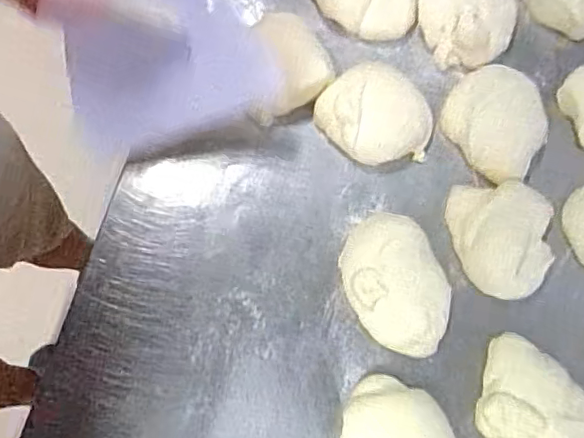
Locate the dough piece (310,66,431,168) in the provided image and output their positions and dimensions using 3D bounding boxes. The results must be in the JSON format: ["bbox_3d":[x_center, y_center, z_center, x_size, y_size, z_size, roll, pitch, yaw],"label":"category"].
[{"bbox_3d":[0.087,-0.104,0.563,0.109,0.040,0.095,42,82,4],"label":"dough piece"}]

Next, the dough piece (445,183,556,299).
[{"bbox_3d":[0.201,0.018,0.531,0.095,0.047,0.109,-2,82,-3],"label":"dough piece"}]

